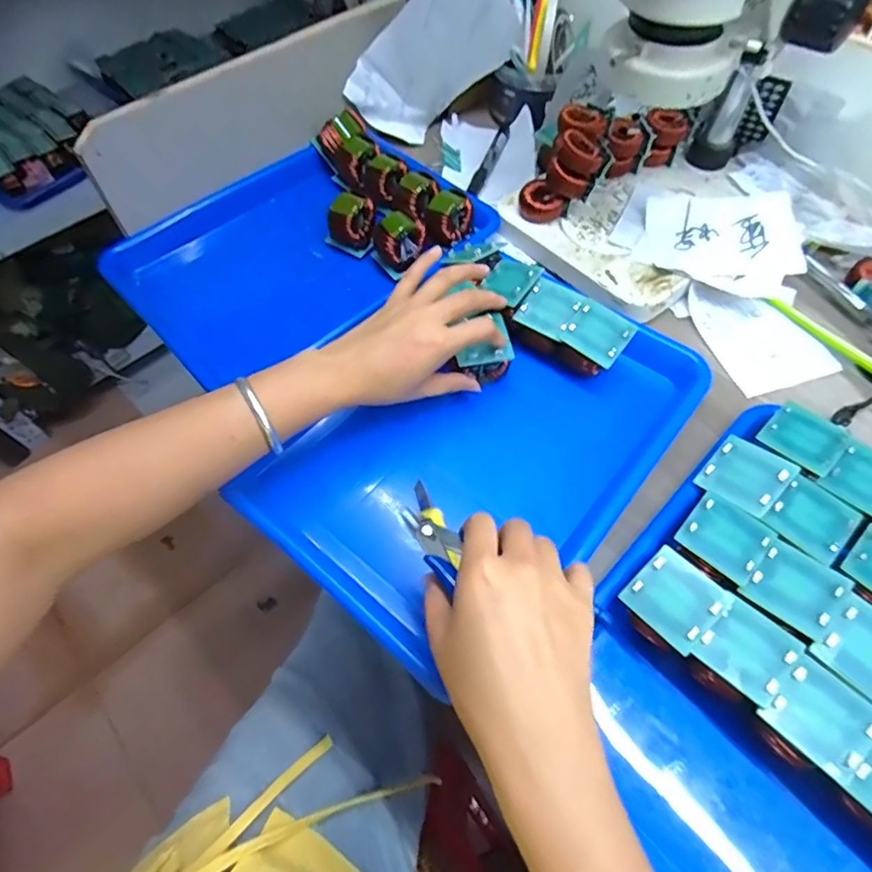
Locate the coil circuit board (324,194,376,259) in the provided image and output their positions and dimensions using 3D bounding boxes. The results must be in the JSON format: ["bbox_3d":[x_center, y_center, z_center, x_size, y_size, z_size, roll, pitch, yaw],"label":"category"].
[{"bbox_3d":[-0.084,-0.212,0.523,0.040,0.050,0.036,29,64,18],"label":"coil circuit board"}]

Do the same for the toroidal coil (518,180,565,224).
[{"bbox_3d":[0.102,-0.227,0.520,0.032,0.029,0.037,-36,64,-18],"label":"toroidal coil"}]

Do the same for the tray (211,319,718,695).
[{"bbox_3d":[0.038,0.007,0.404,0.323,0.040,0.203,-38,65,-19],"label":"tray"}]

